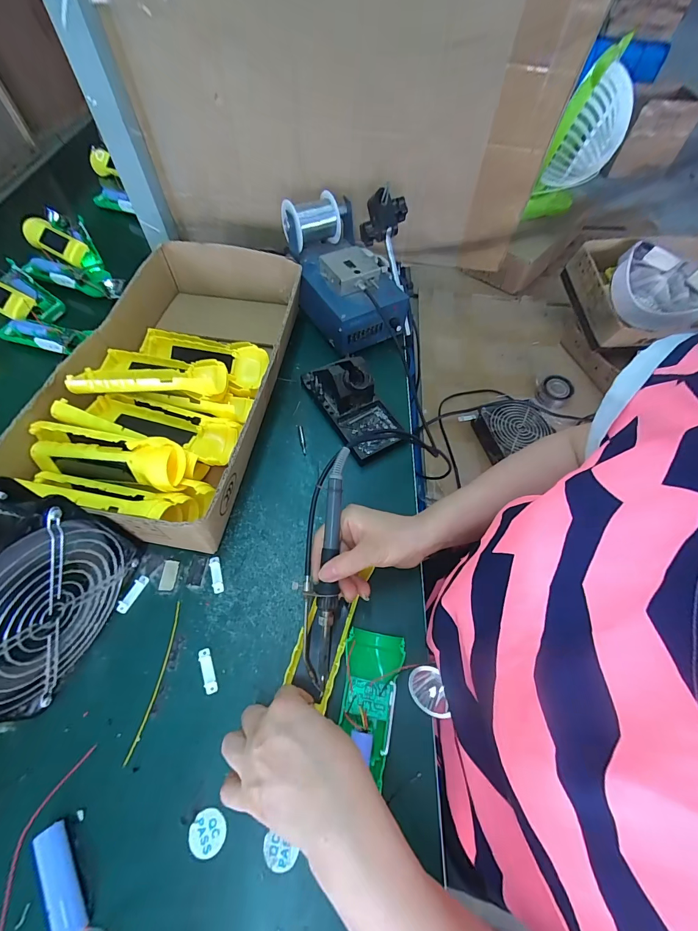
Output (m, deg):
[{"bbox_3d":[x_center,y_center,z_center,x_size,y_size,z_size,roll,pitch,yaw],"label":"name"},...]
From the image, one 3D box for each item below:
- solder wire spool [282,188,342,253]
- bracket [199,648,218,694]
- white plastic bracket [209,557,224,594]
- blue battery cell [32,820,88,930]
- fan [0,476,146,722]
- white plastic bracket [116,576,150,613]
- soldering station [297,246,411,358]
[{"bbox_3d":[-0.055,-0.362,0.538,0.089,0.063,0.070,-37,69,-18],"label":"solder wire spool"},{"bbox_3d":[-0.128,0.185,0.328,0.011,0.004,0.038,-19,62,-14],"label":"bracket"},{"bbox_3d":[-0.135,0.112,0.372,0.010,0.004,0.037,-12,60,-10],"label":"white plastic bracket"},{"bbox_3d":[-0.202,0.290,0.255,0.016,0.017,0.066,-32,66,-20],"label":"blue battery cell"},{"bbox_3d":[-0.255,0.106,0.287,0.061,0.148,0.153,17,60,7],"label":"fan"},{"bbox_3d":[-0.215,0.128,0.360,0.013,0.005,0.037,25,61,12],"label":"white plastic bracket"},{"bbox_3d":[0.003,-0.257,0.539,0.129,0.089,0.164,-17,61,-13],"label":"soldering station"}]

